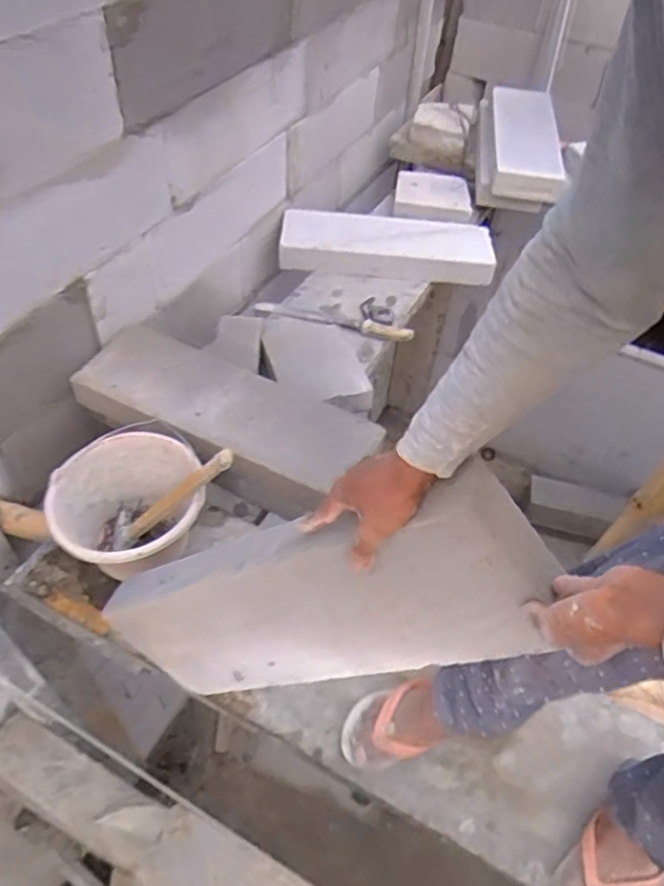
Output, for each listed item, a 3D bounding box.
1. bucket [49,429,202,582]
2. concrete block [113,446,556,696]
[{"bbox_3d":[-0.336,0.127,1.058,0.228,0.178,0.238,2,50,-3],"label":"bucket"},{"bbox_3d":[-0.034,0.189,0.746,0.194,0.597,0.089,43,43,-28],"label":"concrete block"}]

